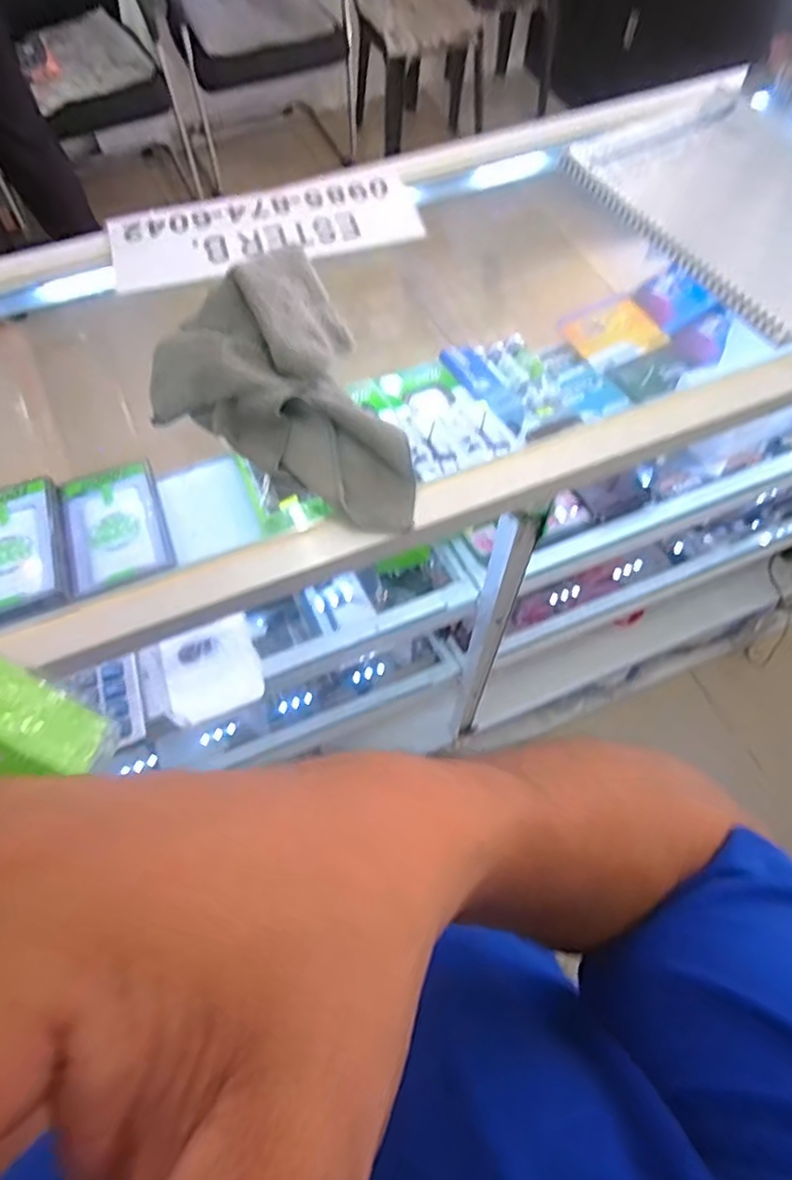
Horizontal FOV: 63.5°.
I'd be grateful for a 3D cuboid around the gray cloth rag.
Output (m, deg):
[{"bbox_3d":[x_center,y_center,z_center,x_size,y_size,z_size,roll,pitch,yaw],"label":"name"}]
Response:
[{"bbox_3d":[-0.086,-0.132,0.448,0.146,0.071,0.216,-21,65,-10],"label":"gray cloth rag"}]

